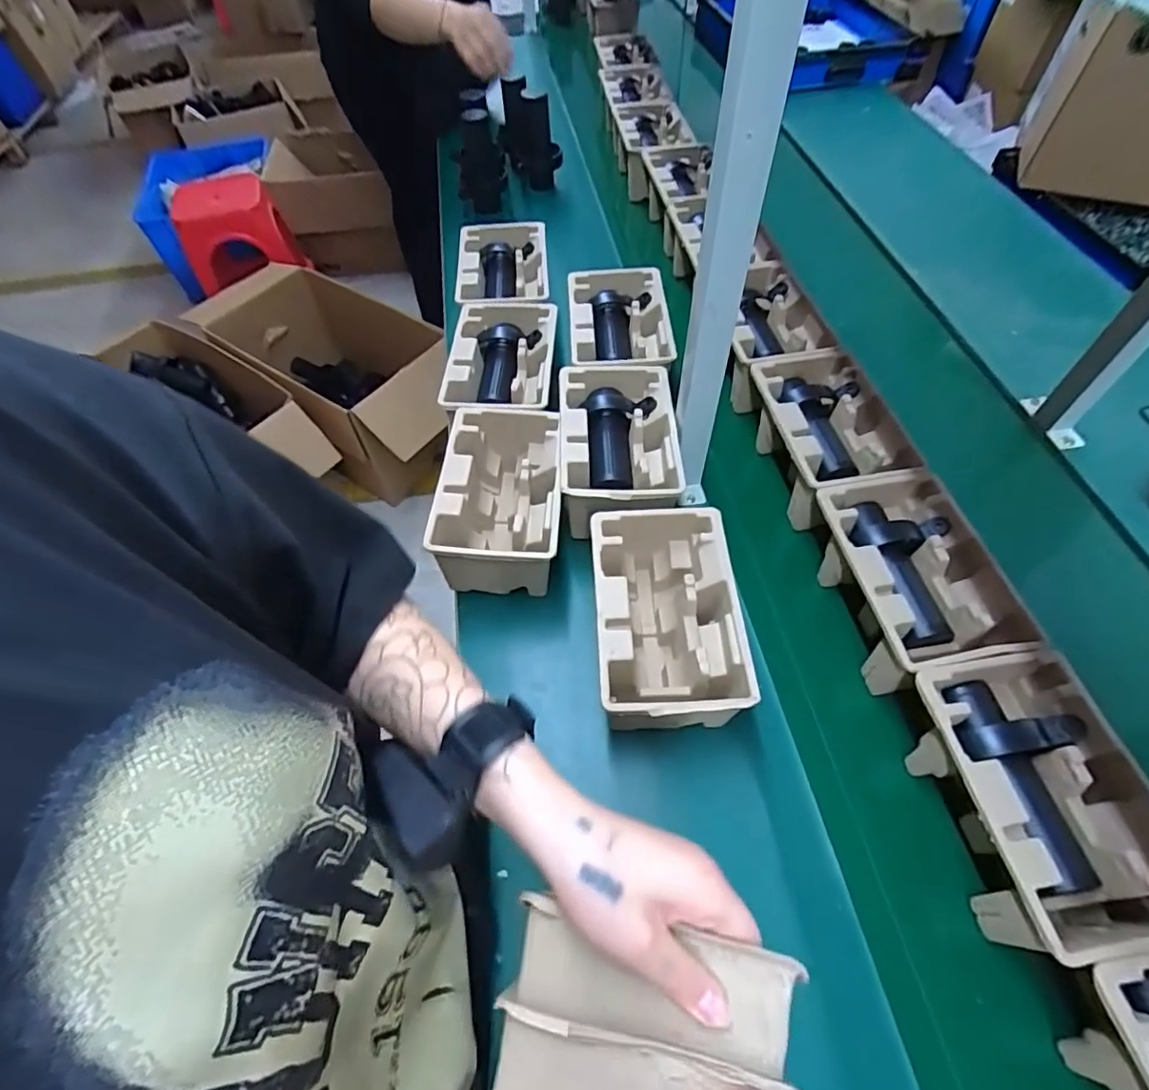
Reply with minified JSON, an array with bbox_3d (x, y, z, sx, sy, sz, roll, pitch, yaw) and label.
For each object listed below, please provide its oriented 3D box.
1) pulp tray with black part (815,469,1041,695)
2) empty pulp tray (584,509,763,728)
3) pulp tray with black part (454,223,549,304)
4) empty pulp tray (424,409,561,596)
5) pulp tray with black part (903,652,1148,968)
[{"bbox_3d":[0.361,0.042,0.629,0.135,0.101,0.220,-10,55,-4],"label":"pulp tray with black part"},{"bbox_3d":[0.097,0.076,0.619,0.136,0.115,0.247,-3,55,0],"label":"empty pulp tray"},{"bbox_3d":[-0.116,-0.446,0.932,0.147,0.059,0.232,-4,55,0],"label":"pulp tray with black part"},{"bbox_3d":[-0.084,-0.051,0.707,0.138,0.121,0.223,0,55,3],"label":"empty pulp tray"},{"bbox_3d":[0.403,0.223,0.506,0.144,0.098,0.223,-10,55,-4],"label":"pulp tray with black part"}]

